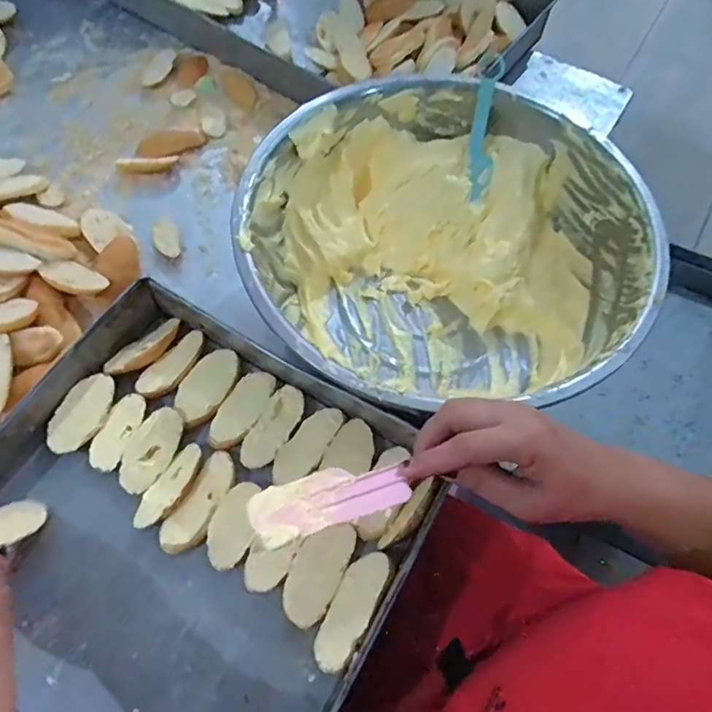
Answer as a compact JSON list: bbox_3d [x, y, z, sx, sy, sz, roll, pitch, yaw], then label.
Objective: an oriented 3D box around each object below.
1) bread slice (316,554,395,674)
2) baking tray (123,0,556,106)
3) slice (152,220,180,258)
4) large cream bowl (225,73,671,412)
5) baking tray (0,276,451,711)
[{"bbox_3d":[-0.001,0.210,0.448,0.038,0.014,0.096,15,62,39],"label":"bread slice"},{"bbox_3d":[-0.054,-0.547,0.810,0.581,0.077,0.357,36,67,15],"label":"baking tray"},{"bbox_3d":[-0.222,-0.138,0.631,0.029,0.004,0.053,-10,63,-7],"label":"slice"},{"bbox_3d":[0.079,-0.097,0.551,0.366,0.149,0.362,1,63,-2],"label":"large cream bowl"},{"bbox_3d":[-0.213,0.240,0.412,0.369,0.054,0.601,28,65,12],"label":"baking tray"}]

